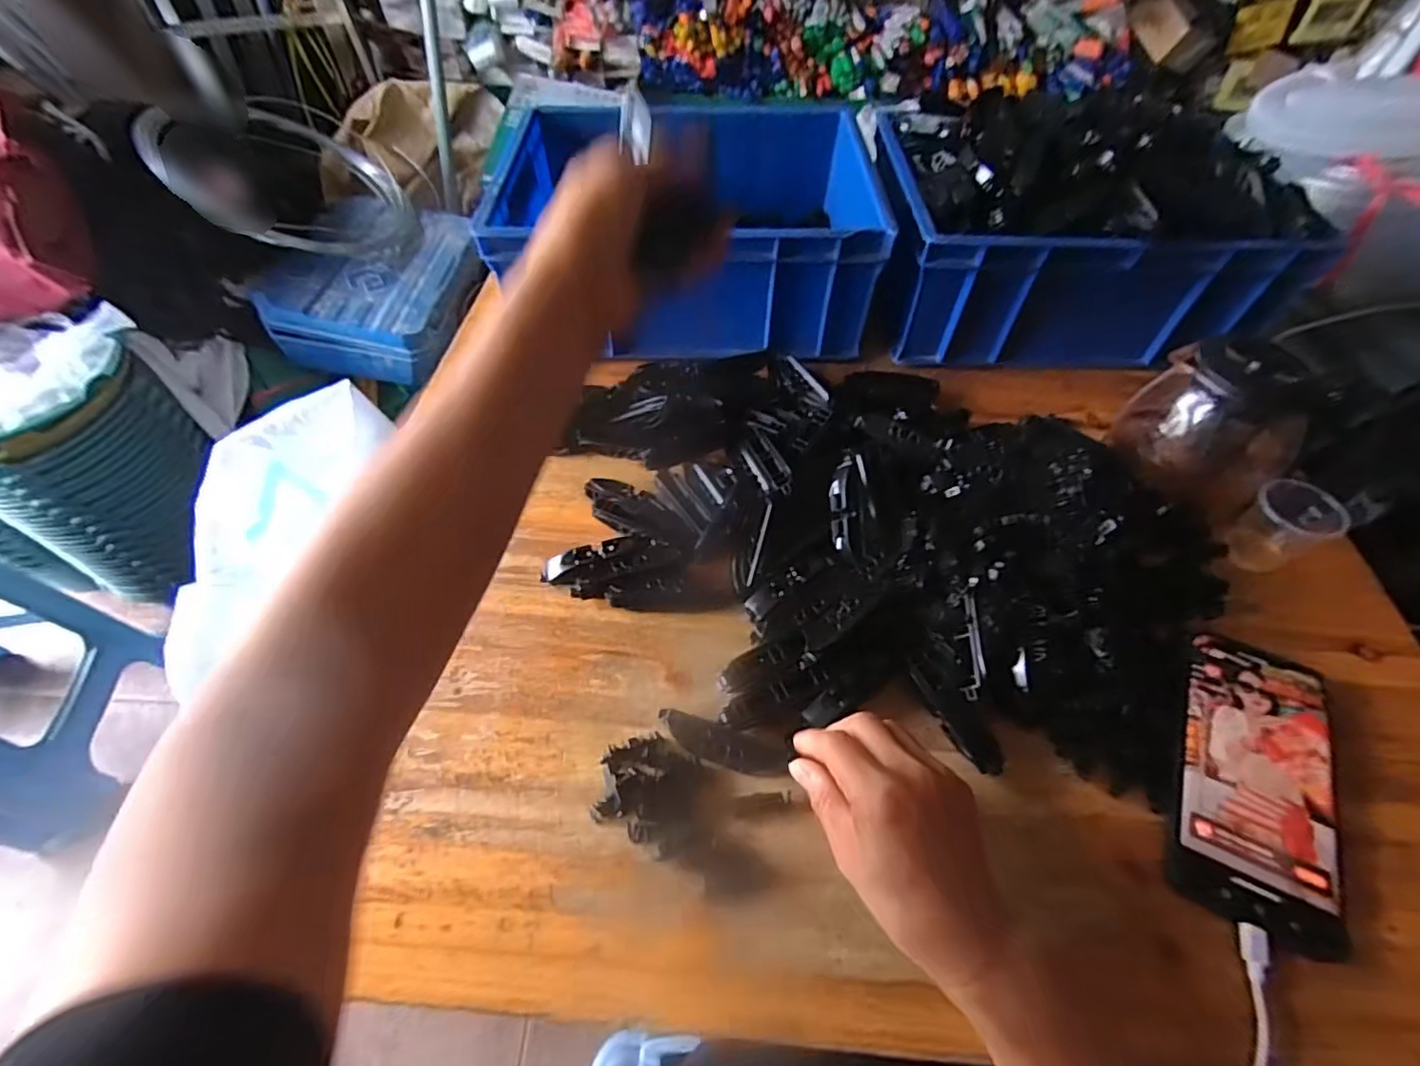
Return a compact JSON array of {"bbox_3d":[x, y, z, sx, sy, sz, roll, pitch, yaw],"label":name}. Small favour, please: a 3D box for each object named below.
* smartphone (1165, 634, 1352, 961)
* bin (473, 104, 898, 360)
[{"bbox_3d":[0.300,0.131,0.339,0.078,0.009,0.160,21,55,14],"label":"smartphone"},{"bbox_3d":[-0.020,-0.302,0.605,0.323,0.121,0.253,0,53,-1],"label":"bin"}]

